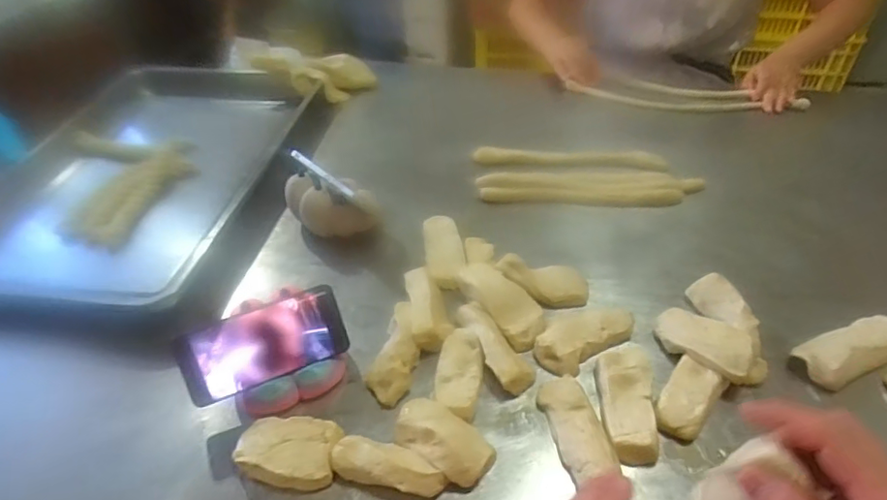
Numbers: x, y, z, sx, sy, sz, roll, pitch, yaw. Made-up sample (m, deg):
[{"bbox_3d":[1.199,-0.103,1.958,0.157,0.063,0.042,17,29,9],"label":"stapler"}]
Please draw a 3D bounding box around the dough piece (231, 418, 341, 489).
[{"bbox_3d":[-0.152,0.201,0.559,0.098,0.033,0.065,6,42,9],"label":"dough piece"}]

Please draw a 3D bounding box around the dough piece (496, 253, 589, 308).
[{"bbox_3d":[0.124,0.039,0.715,0.113,0.023,0.055,21,45,6],"label":"dough piece"}]

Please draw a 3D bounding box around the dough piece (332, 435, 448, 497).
[{"bbox_3d":[-0.052,0.204,0.540,0.111,0.033,0.043,5,44,12],"label":"dough piece"}]

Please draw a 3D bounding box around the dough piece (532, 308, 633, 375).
[{"bbox_3d":[0.160,0.099,0.657,0.117,0.034,0.059,-26,47,-24],"label":"dough piece"}]

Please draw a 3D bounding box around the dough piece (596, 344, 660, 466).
[{"bbox_3d":[0.188,0.155,0.583,0.051,0.024,0.133,3,42,6],"label":"dough piece"}]

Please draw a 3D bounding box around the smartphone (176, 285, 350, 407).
[{"bbox_3d":[-0.190,0.100,0.609,0.166,0.078,0.014,-19,6,-13],"label":"smartphone"}]

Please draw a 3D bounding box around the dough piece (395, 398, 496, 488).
[{"bbox_3d":[-0.001,0.178,0.545,0.097,0.037,0.057,26,52,30],"label":"dough piece"}]

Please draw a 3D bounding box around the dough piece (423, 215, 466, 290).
[{"bbox_3d":[0.001,0.005,0.780,0.049,0.034,0.133,-6,42,-4],"label":"dough piece"}]

